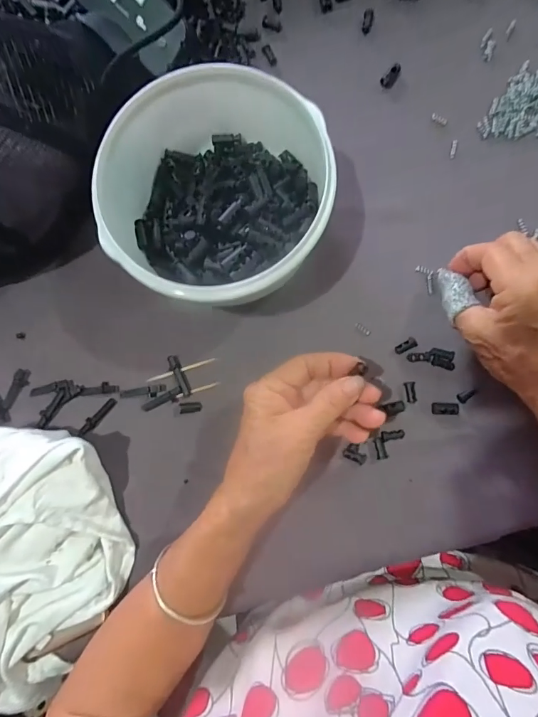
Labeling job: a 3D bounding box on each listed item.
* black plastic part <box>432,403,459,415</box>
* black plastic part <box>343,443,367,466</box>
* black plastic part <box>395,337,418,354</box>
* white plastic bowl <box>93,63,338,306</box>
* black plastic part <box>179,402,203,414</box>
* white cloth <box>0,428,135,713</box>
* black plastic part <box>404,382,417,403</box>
[{"bbox_3d":[0.136,0.039,0.313,0.020,0.004,0.009,3,85,5],"label":"black plastic part"},{"bbox_3d":[0.068,0.074,0.315,0.018,0.005,0.012,24,87,6],"label":"black plastic part"},{"bbox_3d":[0.109,-0.010,0.323,0.019,0.005,0.008,-33,83,1],"label":"black plastic part"},{"bbox_3d":[-0.041,-0.126,0.308,0.162,0.082,0.150,0,85,4],"label":"white plastic bowl"},{"bbox_3d":[-0.064,0.040,0.331,0.018,0.004,0.008,-8,84,4],"label":"black plastic part"},{"bbox_3d":[-0.218,0.165,0.303,0.209,0.060,0.211,-10,84,3],"label":"white cloth"},{"bbox_3d":[0.111,0.027,0.318,0.008,0.004,0.017,-8,84,4],"label":"black plastic part"}]

